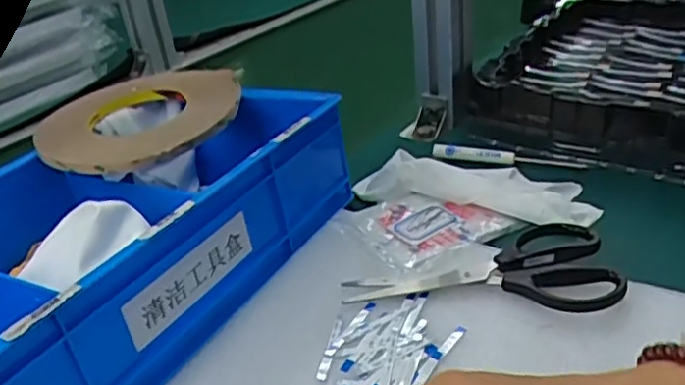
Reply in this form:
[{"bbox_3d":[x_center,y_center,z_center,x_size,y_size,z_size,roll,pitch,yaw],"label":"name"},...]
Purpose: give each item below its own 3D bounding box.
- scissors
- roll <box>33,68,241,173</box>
[{"bbox_3d":[0.086,0.045,0.411,0.159,0.014,0.076,0,32,9],"label":"scissors"},{"bbox_3d":[-0.156,-0.065,0.512,0.149,0.015,0.160,-4,31,2],"label":"roll"}]

